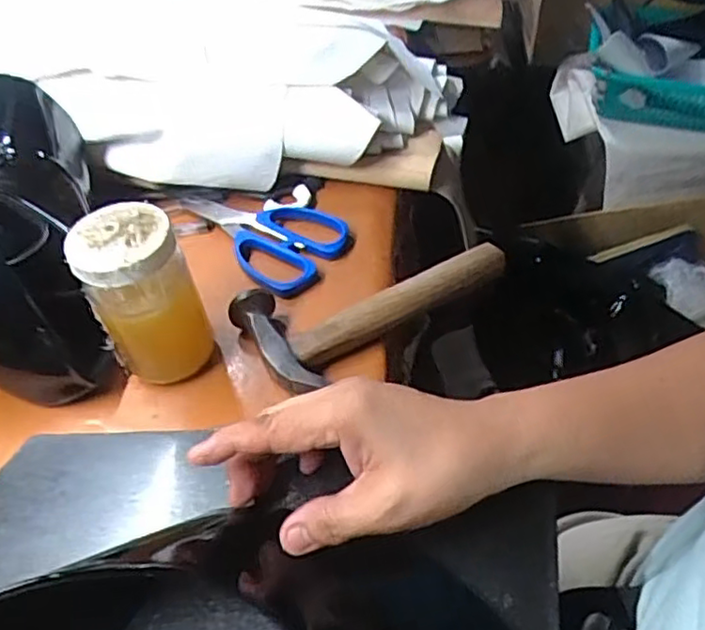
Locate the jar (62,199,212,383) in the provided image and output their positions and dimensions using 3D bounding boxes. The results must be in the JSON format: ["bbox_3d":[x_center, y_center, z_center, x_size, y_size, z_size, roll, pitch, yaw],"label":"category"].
[{"bbox_3d":[-0.129,-0.009,0.403,0.059,0.118,0.047,-26,51,-16],"label":"jar"}]

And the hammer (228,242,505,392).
[{"bbox_3d":[0.015,-0.016,0.459,0.185,0.031,0.083,-30,52,-19],"label":"hammer"}]

